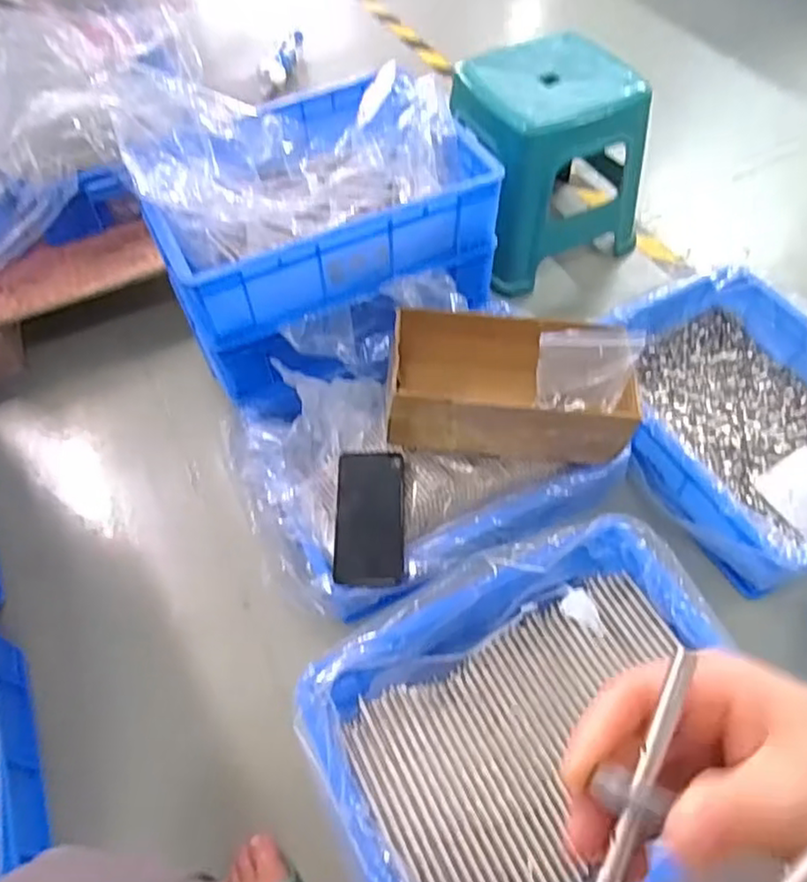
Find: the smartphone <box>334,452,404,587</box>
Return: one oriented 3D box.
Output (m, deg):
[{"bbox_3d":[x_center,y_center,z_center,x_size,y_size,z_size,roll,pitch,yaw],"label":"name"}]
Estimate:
[{"bbox_3d":[-0.038,0.085,0.767,0.077,0.012,0.158,3,65,-5],"label":"smartphone"}]

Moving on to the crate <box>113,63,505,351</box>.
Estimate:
[{"bbox_3d":[-0.124,-0.333,0.854,0.396,0.157,0.297,-25,58,-14],"label":"crate"}]

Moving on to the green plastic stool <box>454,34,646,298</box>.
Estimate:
[{"bbox_3d":[0.224,-0.460,1.112,0.264,0.274,0.260,-24,58,-13],"label":"green plastic stool"}]

